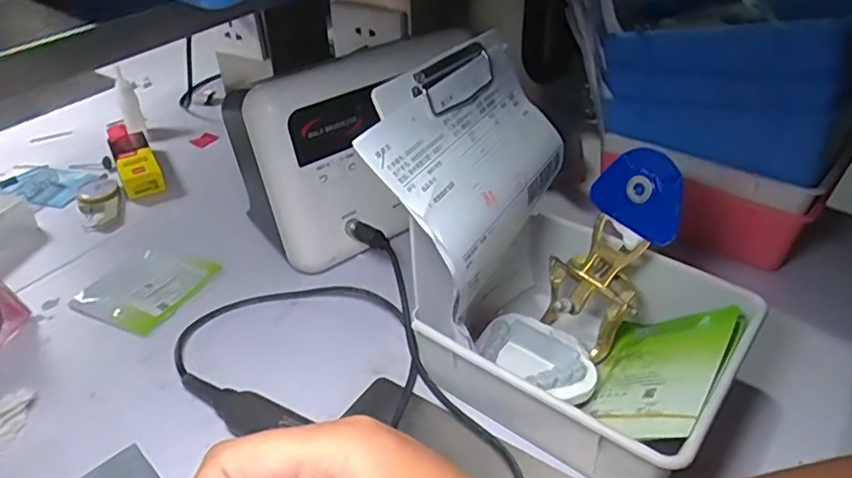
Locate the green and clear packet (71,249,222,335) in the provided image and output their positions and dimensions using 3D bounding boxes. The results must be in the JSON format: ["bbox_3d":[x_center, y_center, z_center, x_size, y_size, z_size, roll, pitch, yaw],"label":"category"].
[{"bbox_3d":[-0.230,0.038,0.508,0.089,0.004,0.090,16,40,21],"label":"green and clear packet"}]

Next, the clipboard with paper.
[{"bbox_3d":[0.030,-0.050,0.359,0.021,0.114,0.141,-27,12,49],"label":"clipboard with paper"}]

